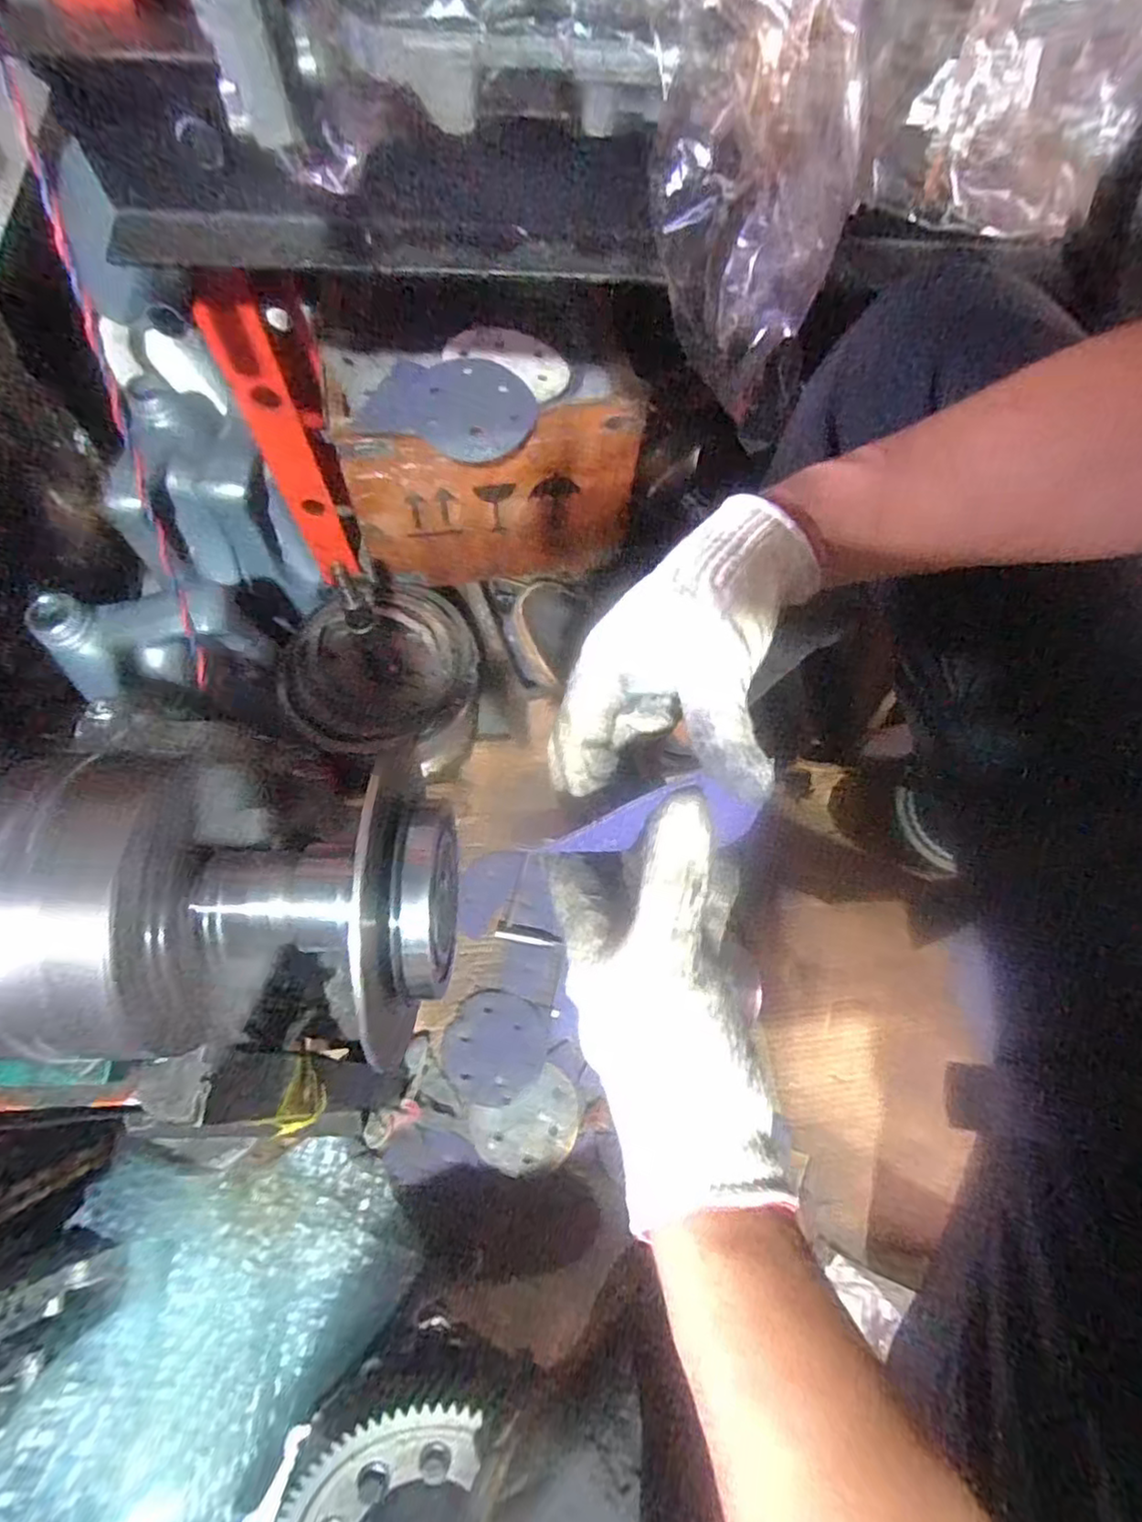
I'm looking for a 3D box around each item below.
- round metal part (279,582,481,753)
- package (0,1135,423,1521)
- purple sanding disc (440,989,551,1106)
[{"bbox_3d":[-0.207,-0.105,0.723,0.204,0.031,0.178,-27,73,-13],"label":"round metal part"},{"bbox_3d":[-0.361,0.553,0.606,0.275,0.123,0.397,32,70,9],"label":"package"},{"bbox_3d":[-0.088,0.332,0.767,0.112,0.005,0.116,2,68,-5],"label":"purple sanding disc"}]

